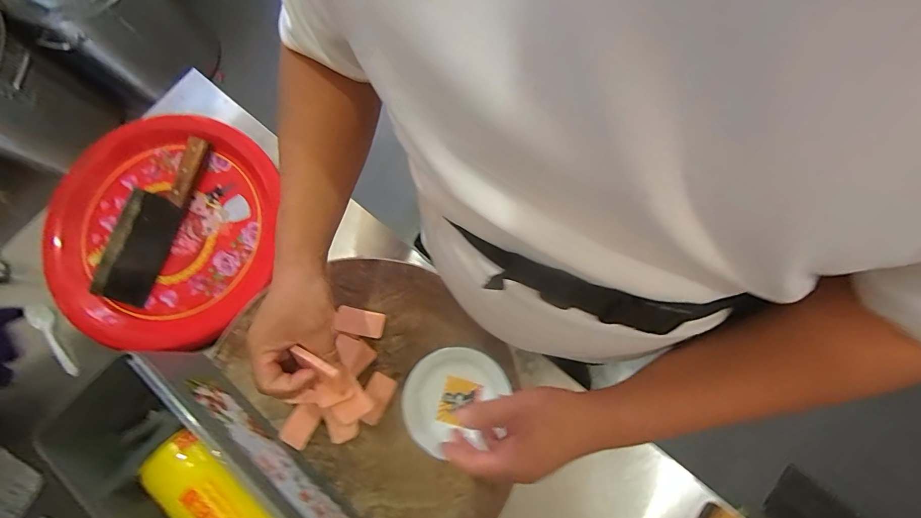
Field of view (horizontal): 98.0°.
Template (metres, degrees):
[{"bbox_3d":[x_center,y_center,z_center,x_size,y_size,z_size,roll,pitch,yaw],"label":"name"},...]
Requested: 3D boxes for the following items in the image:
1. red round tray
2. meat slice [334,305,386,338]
[{"bbox_3d":[-0.471,-0.058,0.648,0.364,0.029,0.368,-1,79,0],"label":"red round tray"},{"bbox_3d":[-0.133,0.083,0.530,0.062,0.010,0.033,11,79,2],"label":"meat slice"}]

